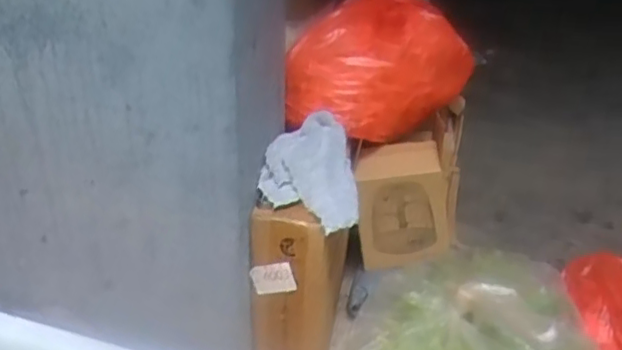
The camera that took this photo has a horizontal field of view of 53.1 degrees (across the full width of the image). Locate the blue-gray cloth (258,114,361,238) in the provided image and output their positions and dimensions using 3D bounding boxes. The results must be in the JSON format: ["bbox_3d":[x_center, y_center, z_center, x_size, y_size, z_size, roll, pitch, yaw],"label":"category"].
[{"bbox_3d":[0.004,-0.014,0.890,0.143,0.056,0.248,12,41,-5],"label":"blue-gray cloth"}]

